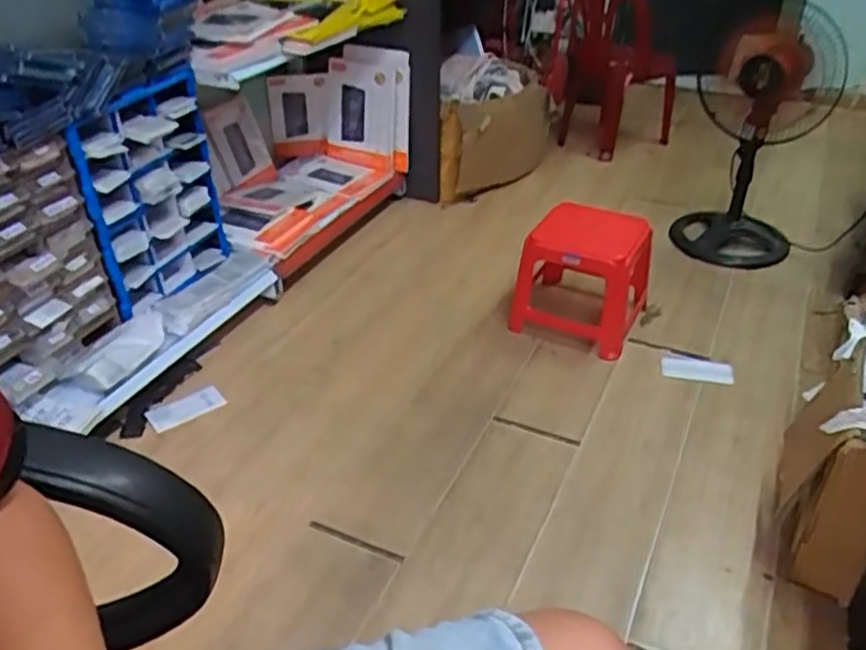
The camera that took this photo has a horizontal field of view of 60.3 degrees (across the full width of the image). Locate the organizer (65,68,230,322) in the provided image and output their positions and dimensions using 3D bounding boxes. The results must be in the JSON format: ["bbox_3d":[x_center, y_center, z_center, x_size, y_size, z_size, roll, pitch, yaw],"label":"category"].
[{"bbox_3d":[-0.620,-0.290,1.673,0.102,0.475,0.376,13,31,22],"label":"organizer"}]

